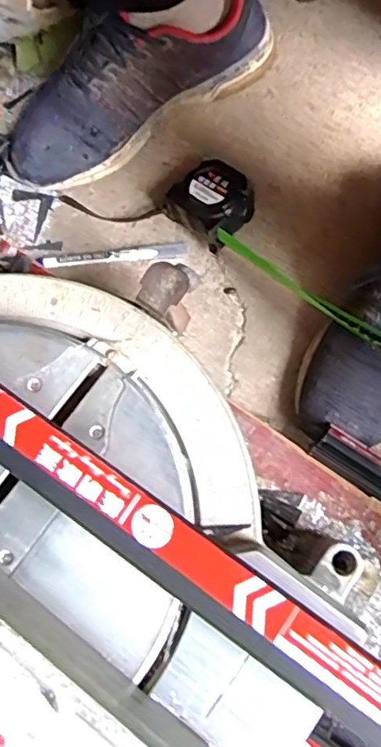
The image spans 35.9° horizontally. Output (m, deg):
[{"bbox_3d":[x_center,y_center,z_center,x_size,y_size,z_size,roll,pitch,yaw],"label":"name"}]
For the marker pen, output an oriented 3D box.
[{"bbox_3d":[-0.073,-0.110,0.547,0.136,0.011,0.014,-4,75,1],"label":"marker pen"}]

